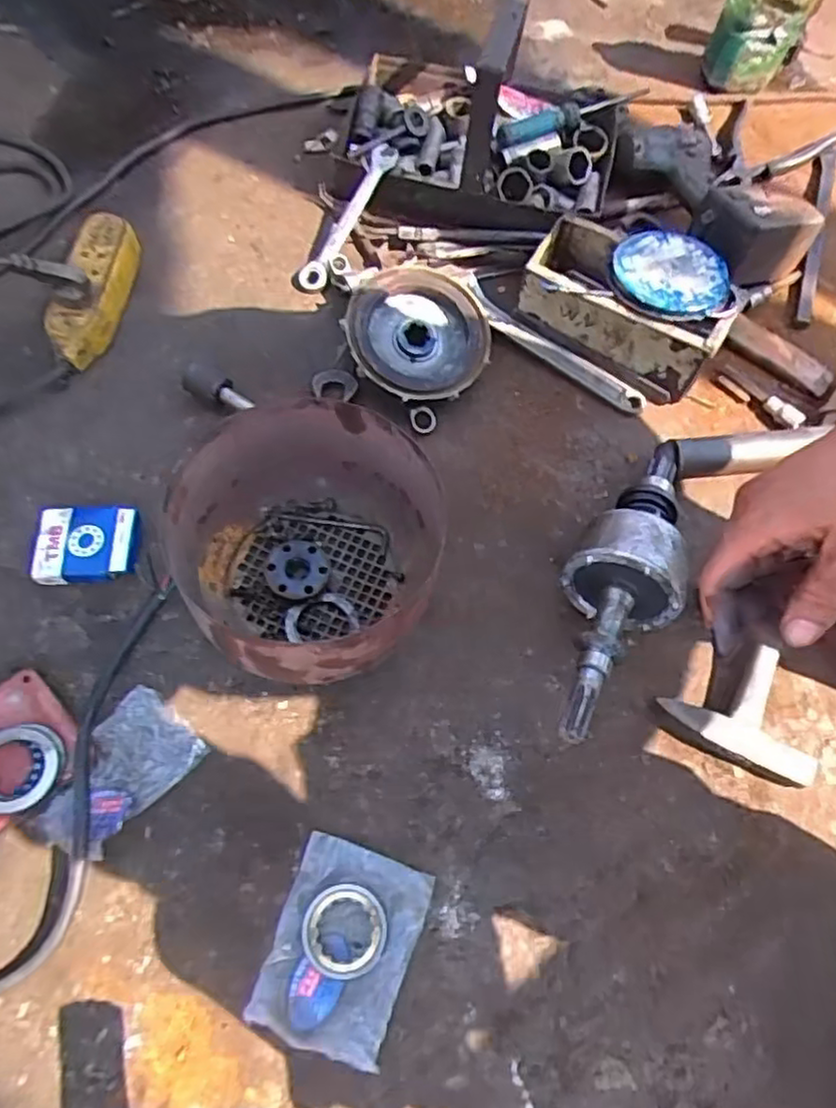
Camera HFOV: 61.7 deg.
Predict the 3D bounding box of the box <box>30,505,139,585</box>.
[{"bbox_3d":[-0.289,-0.010,0.610,0.084,0.023,0.069,-4,65,-5],"label":"box"}]

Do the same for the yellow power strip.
[{"bbox_3d":[-0.331,-0.274,0.721,0.067,0.038,0.182,2,65,-2],"label":"yellow power strip"}]

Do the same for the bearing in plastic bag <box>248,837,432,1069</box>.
[{"bbox_3d":[-0.053,0.278,0.499,0.095,0.017,0.126,18,65,5],"label":"bearing in plastic bag"}]

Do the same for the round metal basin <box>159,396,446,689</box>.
[{"bbox_3d":[-0.092,-0.010,0.576,0.198,0.113,0.203,1,65,-3],"label":"round metal basin"}]

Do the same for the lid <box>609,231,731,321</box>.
[{"bbox_3d":[0.248,-0.277,0.690,0.112,0.012,0.107,2,62,-4],"label":"lid"}]

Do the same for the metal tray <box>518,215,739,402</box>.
[{"bbox_3d":[0.216,-0.259,0.733,0.205,0.082,0.114,30,67,10],"label":"metal tray"}]

